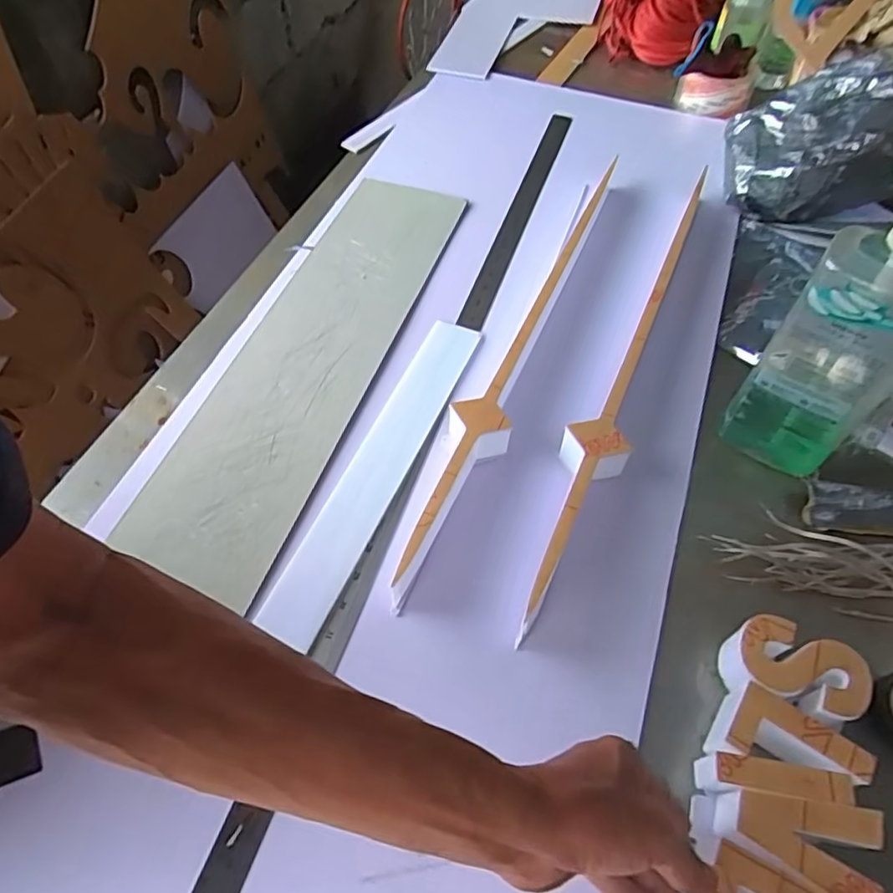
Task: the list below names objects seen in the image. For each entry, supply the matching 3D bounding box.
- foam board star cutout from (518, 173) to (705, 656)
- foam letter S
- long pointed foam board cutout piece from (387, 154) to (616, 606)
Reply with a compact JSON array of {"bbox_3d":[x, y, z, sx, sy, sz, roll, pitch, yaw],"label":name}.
[{"bbox_3d":[0.167,-0.069,0.592,0.056,0.047,0.530,21,59,13],"label":"foam board star cutout"},{"bbox_3d":[0.243,0.162,0.449,0.088,0.052,0.056,20,58,12],"label":"foam letter S"},{"bbox_3d":[0.067,-0.087,0.604,0.054,0.051,0.527,21,59,13],"label":"long pointed foam board cutout piece"}]

